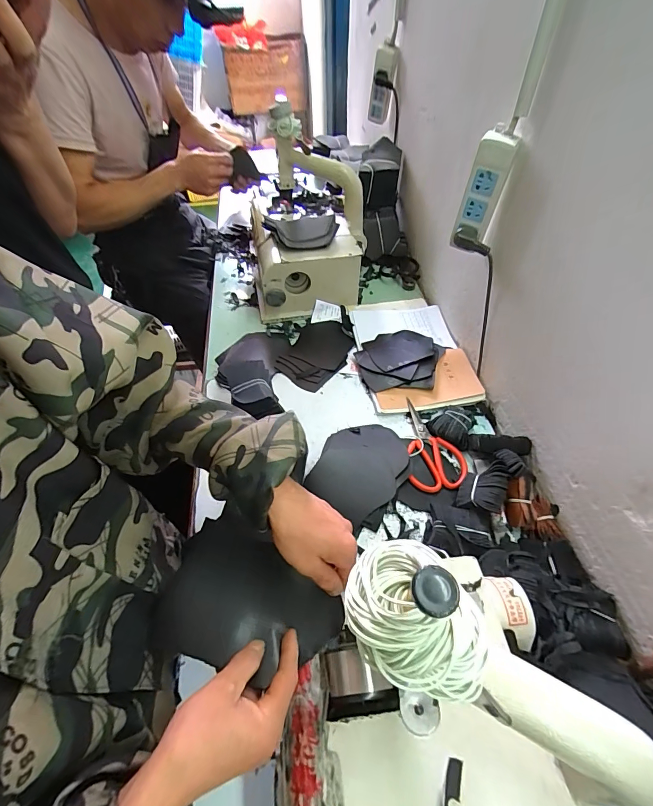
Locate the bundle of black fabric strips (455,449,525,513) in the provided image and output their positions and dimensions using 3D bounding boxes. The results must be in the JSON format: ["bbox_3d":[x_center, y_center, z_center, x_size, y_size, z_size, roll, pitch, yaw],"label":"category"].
[{"bbox_3d":[0.253,0.119,0.574,0.072,0.045,0.108,25,57,19],"label":"bundle of black fabric strips"}]

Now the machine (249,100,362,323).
[{"bbox_3d":[-0.048,-0.415,0.860,0.282,0.333,0.272,-10,52,-6],"label":"machine"}]

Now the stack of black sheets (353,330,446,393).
[{"bbox_3d":[0.157,-0.095,0.770,0.178,0.027,0.161,-13,53,-8],"label":"stack of black sheets"}]

